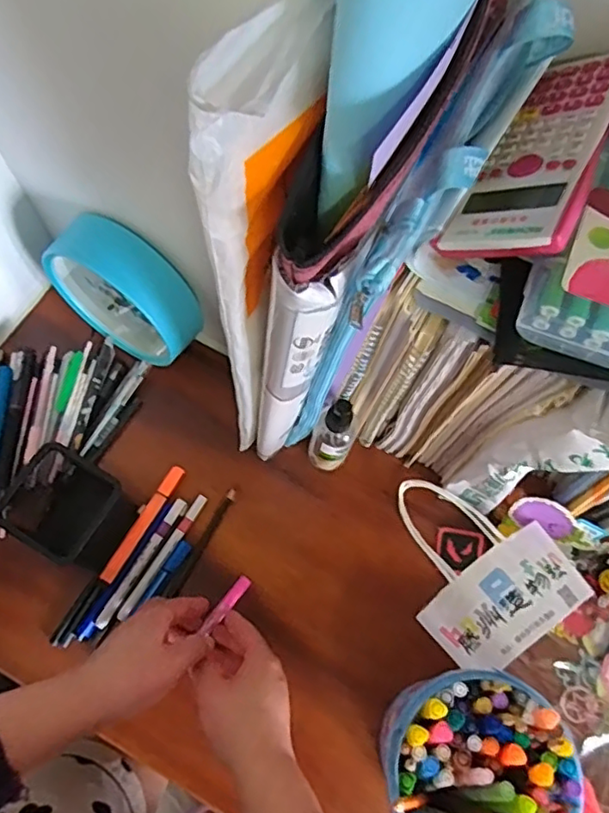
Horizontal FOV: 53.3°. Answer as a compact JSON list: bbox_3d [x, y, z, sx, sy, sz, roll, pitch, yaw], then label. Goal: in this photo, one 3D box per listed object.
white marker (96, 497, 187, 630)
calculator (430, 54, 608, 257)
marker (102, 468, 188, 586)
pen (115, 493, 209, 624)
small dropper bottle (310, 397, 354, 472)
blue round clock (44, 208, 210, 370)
[{"bbox_3d":[-0.151,0.145,0.570,0.013,0.013,0.131,29,71,8],"label":"white marker"},{"bbox_3d":[0.147,-0.151,0.364,0.079,0.011,0.152,25,77,47],"label":"calculator"},{"bbox_3d":[-0.153,0.111,0.581,0.014,0.015,0.122,28,71,8],"label":"marker"},{"bbox_3d":[-0.132,0.141,0.575,0.011,0.011,0.131,30,71,9],"label":"pen"},{"bbox_3d":[0.026,0.030,0.544,0.030,0.133,0.028,1,70,-2],"label":"small dropper bottle"},{"bbox_3d":[-0.166,-0.106,0.595,0.133,0.135,0.073,30,71,9],"label":"blue round clock"}]

